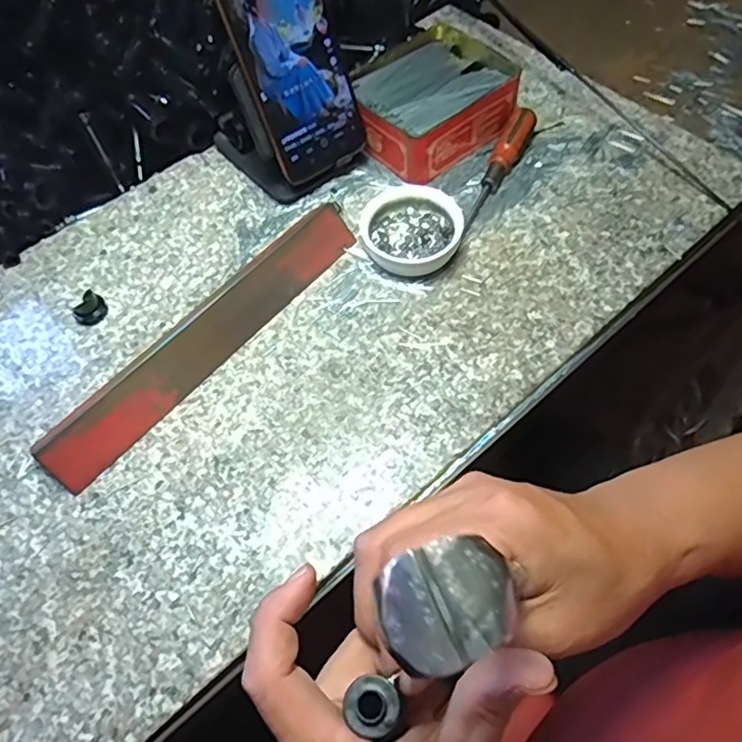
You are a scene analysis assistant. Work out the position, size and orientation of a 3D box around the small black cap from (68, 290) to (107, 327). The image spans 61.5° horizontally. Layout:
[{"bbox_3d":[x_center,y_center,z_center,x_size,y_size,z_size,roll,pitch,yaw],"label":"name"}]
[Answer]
[{"bbox_3d":[-0.200,-0.044,0.444,0.017,0.012,0.023,39,69,23],"label":"small black cap"}]

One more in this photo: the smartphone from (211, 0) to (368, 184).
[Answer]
[{"bbox_3d":[-0.056,-0.224,0.442,0.078,0.164,0.005,-35,37,-18],"label":"smartphone"}]

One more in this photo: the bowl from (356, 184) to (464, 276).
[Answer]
[{"bbox_3d":[0.028,-0.102,0.455,0.071,0.029,0.071,-2,60,3],"label":"bowl"}]

